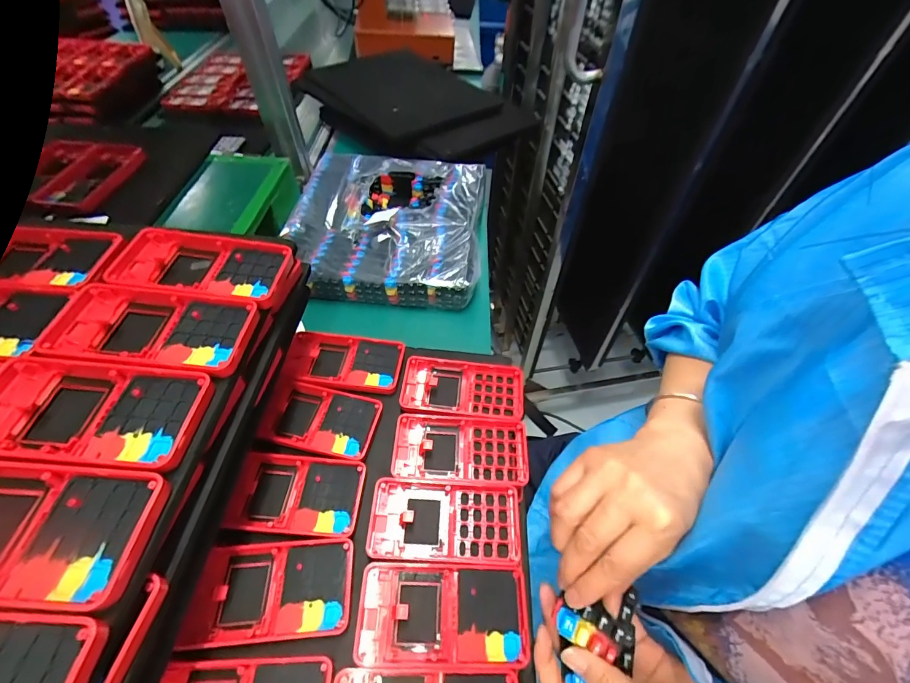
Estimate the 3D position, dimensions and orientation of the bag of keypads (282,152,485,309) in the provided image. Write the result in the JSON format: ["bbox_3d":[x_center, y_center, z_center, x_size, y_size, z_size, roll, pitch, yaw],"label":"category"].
[{"bbox_3d":[-0.098,-0.185,0.580,0.272,0.046,0.301,4,53,1],"label":"bag of keypads"}]

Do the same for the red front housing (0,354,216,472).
[{"bbox_3d":[-0.220,0.042,0.235,0.127,0.016,0.062,4,53,2],"label":"red front housing"}]

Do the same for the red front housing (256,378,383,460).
[{"bbox_3d":[-0.129,0.073,0.372,0.108,0.008,0.063,11,53,6],"label":"red front housing"}]

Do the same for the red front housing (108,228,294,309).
[{"bbox_3d":[-0.202,-0.060,0.313,0.129,0.021,0.065,6,53,3],"label":"red front housing"}]

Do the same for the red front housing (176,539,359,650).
[{"bbox_3d":[-0.138,0.184,0.290,0.118,0.010,0.061,-2,53,-3],"label":"red front housing"}]

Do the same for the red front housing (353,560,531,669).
[{"bbox_3d":[-0.008,0.199,0.287,0.122,0.015,0.061,2,53,0],"label":"red front housing"}]

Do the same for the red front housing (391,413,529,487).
[{"bbox_3d":[0.005,0.101,0.364,0.123,0.017,0.063,5,53,2],"label":"red front housing"}]

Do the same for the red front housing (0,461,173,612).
[{"bbox_3d":[-0.219,0.093,0.194,0.126,0.016,0.061,3,55,1],"label":"red front housing"}]

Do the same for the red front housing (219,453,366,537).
[{"bbox_3d":[-0.134,0.129,0.332,0.106,0.009,0.062,4,53,1],"label":"red front housing"}]

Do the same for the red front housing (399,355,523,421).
[{"bbox_3d":[0.007,0.050,0.400,0.123,0.019,0.063,5,53,2],"label":"red front housing"}]

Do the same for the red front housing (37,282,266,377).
[{"bbox_3d":[-0.211,-0.008,0.273,0.128,0.017,0.063,4,53,2],"label":"red front housing"}]

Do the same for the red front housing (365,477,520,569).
[{"bbox_3d":[-0.009,0.151,0.326,0.123,0.016,0.061,4,53,1],"label":"red front housing"}]

